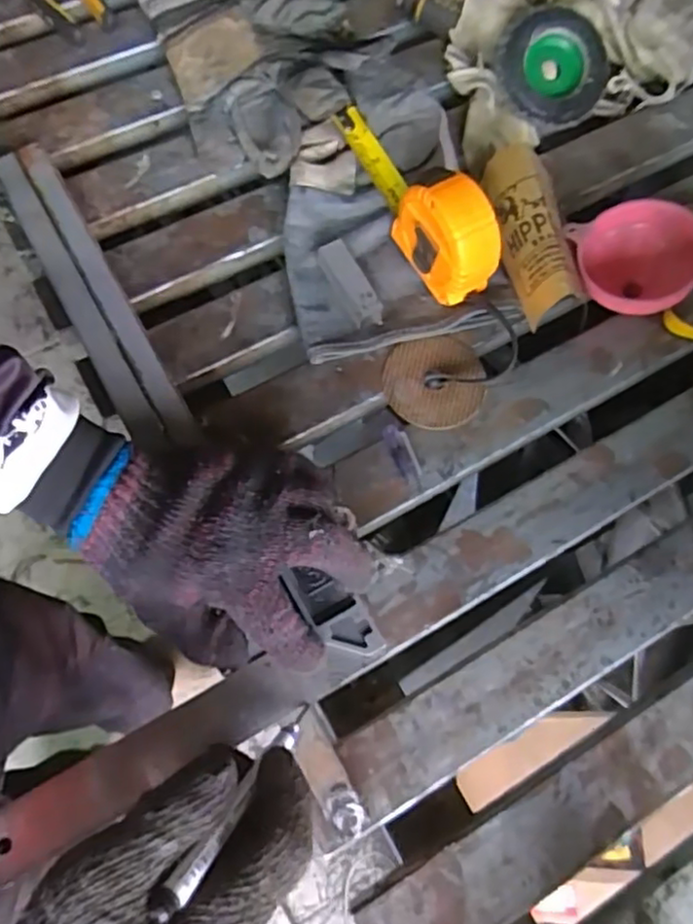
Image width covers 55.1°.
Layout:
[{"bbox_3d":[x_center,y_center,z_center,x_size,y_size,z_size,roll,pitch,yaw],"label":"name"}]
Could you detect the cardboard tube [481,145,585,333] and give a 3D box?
[{"bbox_3d":[0.133,-0.167,0.489,0.041,0.050,0.139,-9,71,-6],"label":"cardboard tube"}]

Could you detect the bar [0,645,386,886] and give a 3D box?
[{"bbox_3d":[-0.090,0.155,0.365,0.225,0.009,0.038,-25,74,-12],"label":"bar"}]

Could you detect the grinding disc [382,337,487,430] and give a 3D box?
[{"bbox_3d":[0.062,-0.057,0.472,0.070,0.010,0.070,1,71,-2],"label":"grinding disc"}]

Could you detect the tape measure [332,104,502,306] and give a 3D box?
[{"bbox_3d":[0.043,-0.195,0.479,0.039,0.082,0.172,-33,75,-13],"label":"tape measure"}]

